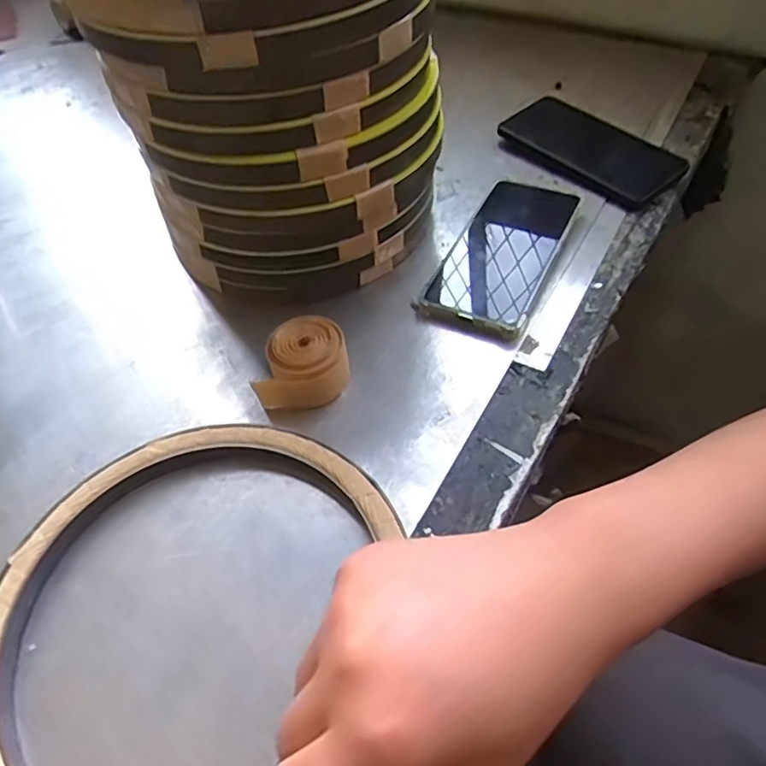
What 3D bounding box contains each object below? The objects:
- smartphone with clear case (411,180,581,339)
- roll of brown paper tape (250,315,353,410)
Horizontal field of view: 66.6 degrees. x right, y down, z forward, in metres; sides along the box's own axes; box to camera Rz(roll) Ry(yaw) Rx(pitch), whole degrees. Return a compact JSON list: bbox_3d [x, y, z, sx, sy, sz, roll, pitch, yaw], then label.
[{"bbox_3d":[0.098,-0.107,0.466,0.080,0.016,0.172,21,57,18],"label":"smartphone with clear case"},{"bbox_3d":[-0.055,-0.014,0.391,0.063,0.037,0.051,-8,53,-2],"label":"roll of brown paper tape"}]

